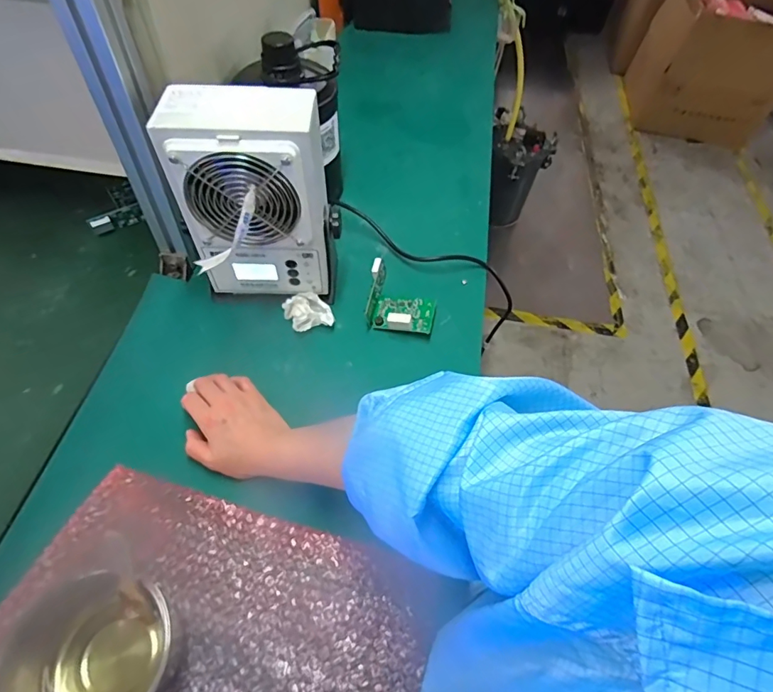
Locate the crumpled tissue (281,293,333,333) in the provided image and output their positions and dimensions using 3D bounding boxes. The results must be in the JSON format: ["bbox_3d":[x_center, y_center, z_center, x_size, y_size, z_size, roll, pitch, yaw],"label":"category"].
[{"bbox_3d":[-0.101,-0.044,0.594,0.057,0.022,0.044,-11,57,-11],"label":"crumpled tissue"}]

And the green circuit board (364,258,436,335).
[{"bbox_3d":[0.021,-0.067,0.622,0.089,0.024,0.105,7,55,1],"label":"green circuit board"}]

